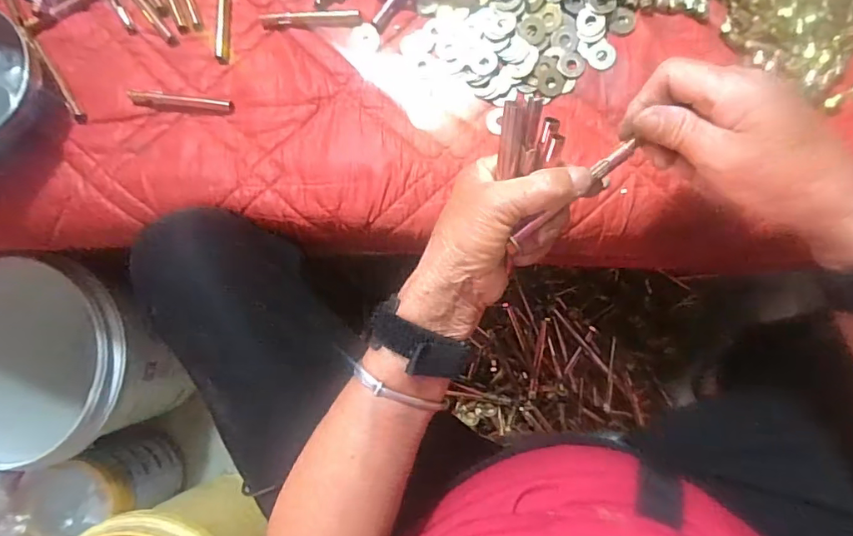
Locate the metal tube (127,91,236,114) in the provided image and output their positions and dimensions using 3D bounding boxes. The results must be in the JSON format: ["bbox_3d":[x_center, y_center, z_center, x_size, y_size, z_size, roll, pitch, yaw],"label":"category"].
[{"bbox_3d":[-0.210,-0.143,0.425,0.091,0.010,0.015,6,85,7],"label":"metal tube"}]

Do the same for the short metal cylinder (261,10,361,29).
[{"bbox_3d":[-0.098,-0.213,0.422,0.084,0.007,0.015,0,84,7],"label":"short metal cylinder"}]

